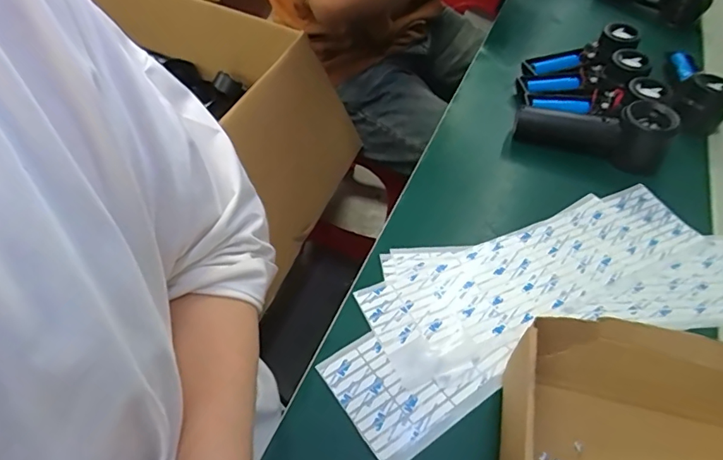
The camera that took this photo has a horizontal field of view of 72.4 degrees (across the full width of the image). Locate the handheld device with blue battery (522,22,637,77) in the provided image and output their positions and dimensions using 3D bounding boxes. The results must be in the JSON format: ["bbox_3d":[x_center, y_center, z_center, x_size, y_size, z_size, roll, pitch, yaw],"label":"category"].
[{"bbox_3d":[0.292,-0.232,0.645,0.162,0.026,0.050,-21,55,-5],"label":"handheld device with blue battery"}]

